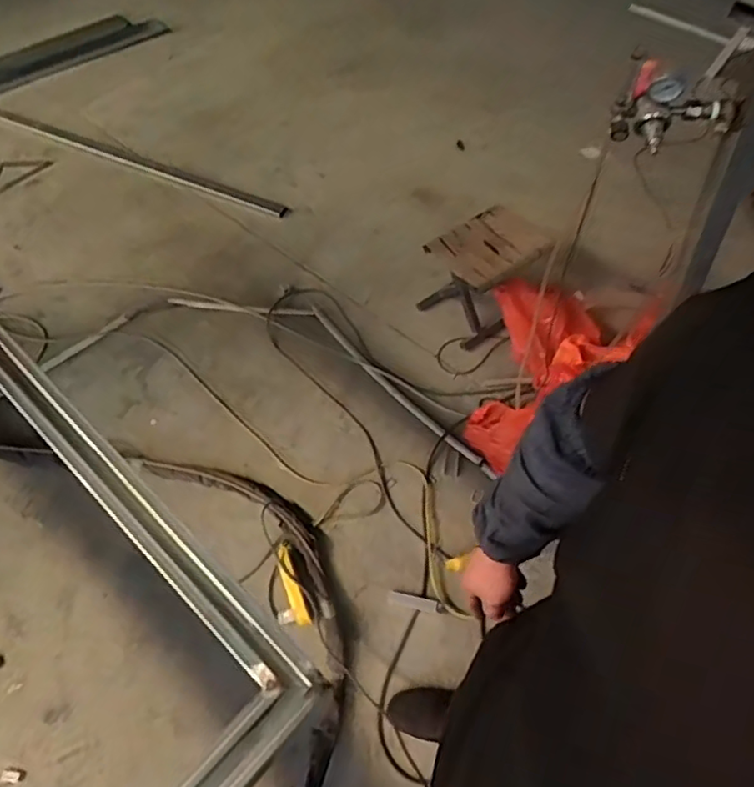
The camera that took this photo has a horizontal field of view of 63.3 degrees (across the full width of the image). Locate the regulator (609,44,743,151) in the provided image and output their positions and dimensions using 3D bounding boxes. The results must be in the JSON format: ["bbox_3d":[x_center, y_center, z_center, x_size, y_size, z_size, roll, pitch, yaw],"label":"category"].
[{"bbox_3d":[0.462,-0.443,0.962,0.177,0.125,0.081,31,64,12],"label":"regulator"}]

